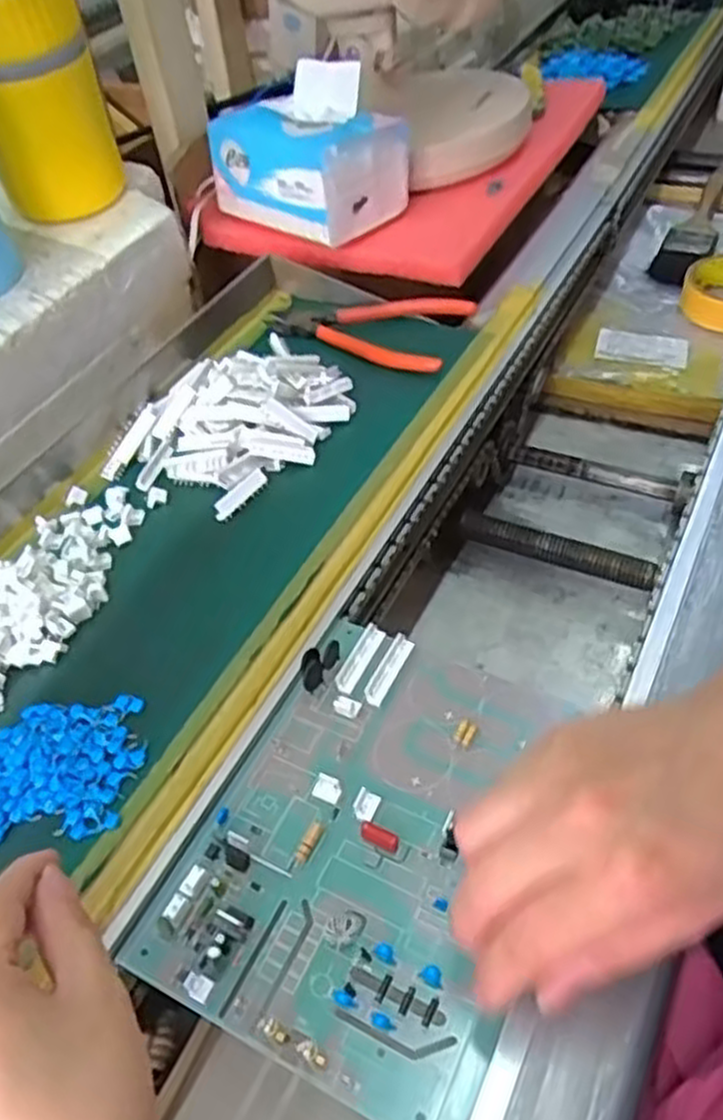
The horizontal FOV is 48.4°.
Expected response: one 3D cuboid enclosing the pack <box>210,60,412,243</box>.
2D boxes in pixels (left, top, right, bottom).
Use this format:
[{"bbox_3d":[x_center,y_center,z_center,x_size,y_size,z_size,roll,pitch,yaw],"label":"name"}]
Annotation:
[{"bbox_3d":[-0.044,-0.319,0.622,0.141,0.089,0.094,29,57,28],"label":"pack"}]

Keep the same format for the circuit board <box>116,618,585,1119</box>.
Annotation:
[{"bbox_3d":[0.007,0.114,0.345,0.142,0.014,0.186,19,53,20],"label":"circuit board"}]

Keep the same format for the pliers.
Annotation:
[{"bbox_3d":[0.001,-0.174,0.580,0.144,0.018,0.068,19,52,20],"label":"pliers"}]

